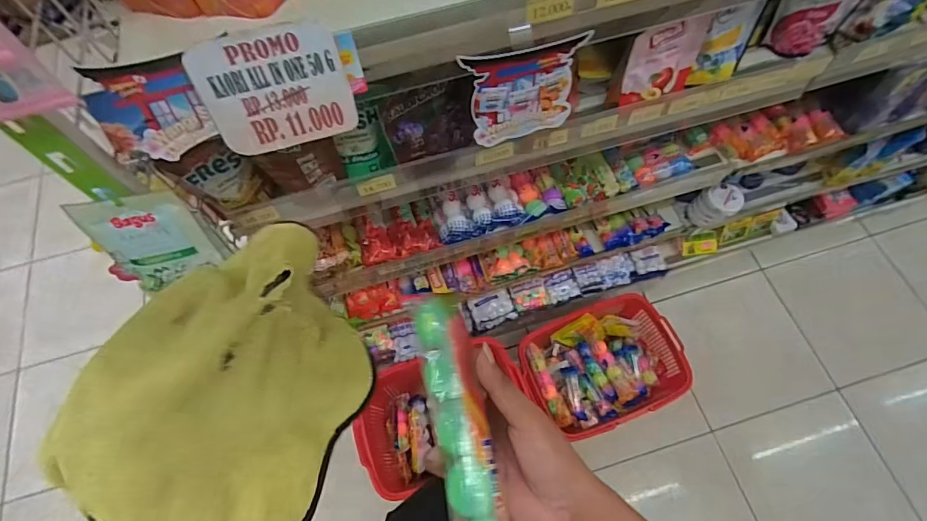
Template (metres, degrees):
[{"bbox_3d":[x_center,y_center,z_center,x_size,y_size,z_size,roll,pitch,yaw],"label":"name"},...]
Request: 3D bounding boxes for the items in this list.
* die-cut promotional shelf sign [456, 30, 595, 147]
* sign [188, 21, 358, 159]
[{"bbox_3d":[0.059,-0.162,0.453,0.107,0.109,0.005,-15,61,-3],"label":"die-cut promotional shelf sign"},{"bbox_3d":[-0.174,-0.158,0.431,0.129,0.106,0.004,-16,42,-3],"label":"sign"}]

